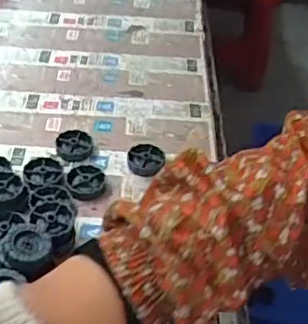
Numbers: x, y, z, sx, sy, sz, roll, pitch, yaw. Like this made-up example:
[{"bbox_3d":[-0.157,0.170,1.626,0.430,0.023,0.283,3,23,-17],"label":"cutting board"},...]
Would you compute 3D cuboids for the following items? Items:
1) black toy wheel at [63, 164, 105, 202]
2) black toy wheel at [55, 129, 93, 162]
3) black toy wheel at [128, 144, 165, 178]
[{"bbox_3d":[-0.067,0.020,0.548,0.037,0.013,0.035,4,44,-4],"label":"black toy wheel"},{"bbox_3d":[-0.082,-0.018,0.588,0.036,0.009,0.043,6,44,-1],"label":"black toy wheel"},{"bbox_3d":[-0.007,-0.003,0.581,0.035,0.015,0.041,29,48,21],"label":"black toy wheel"}]

